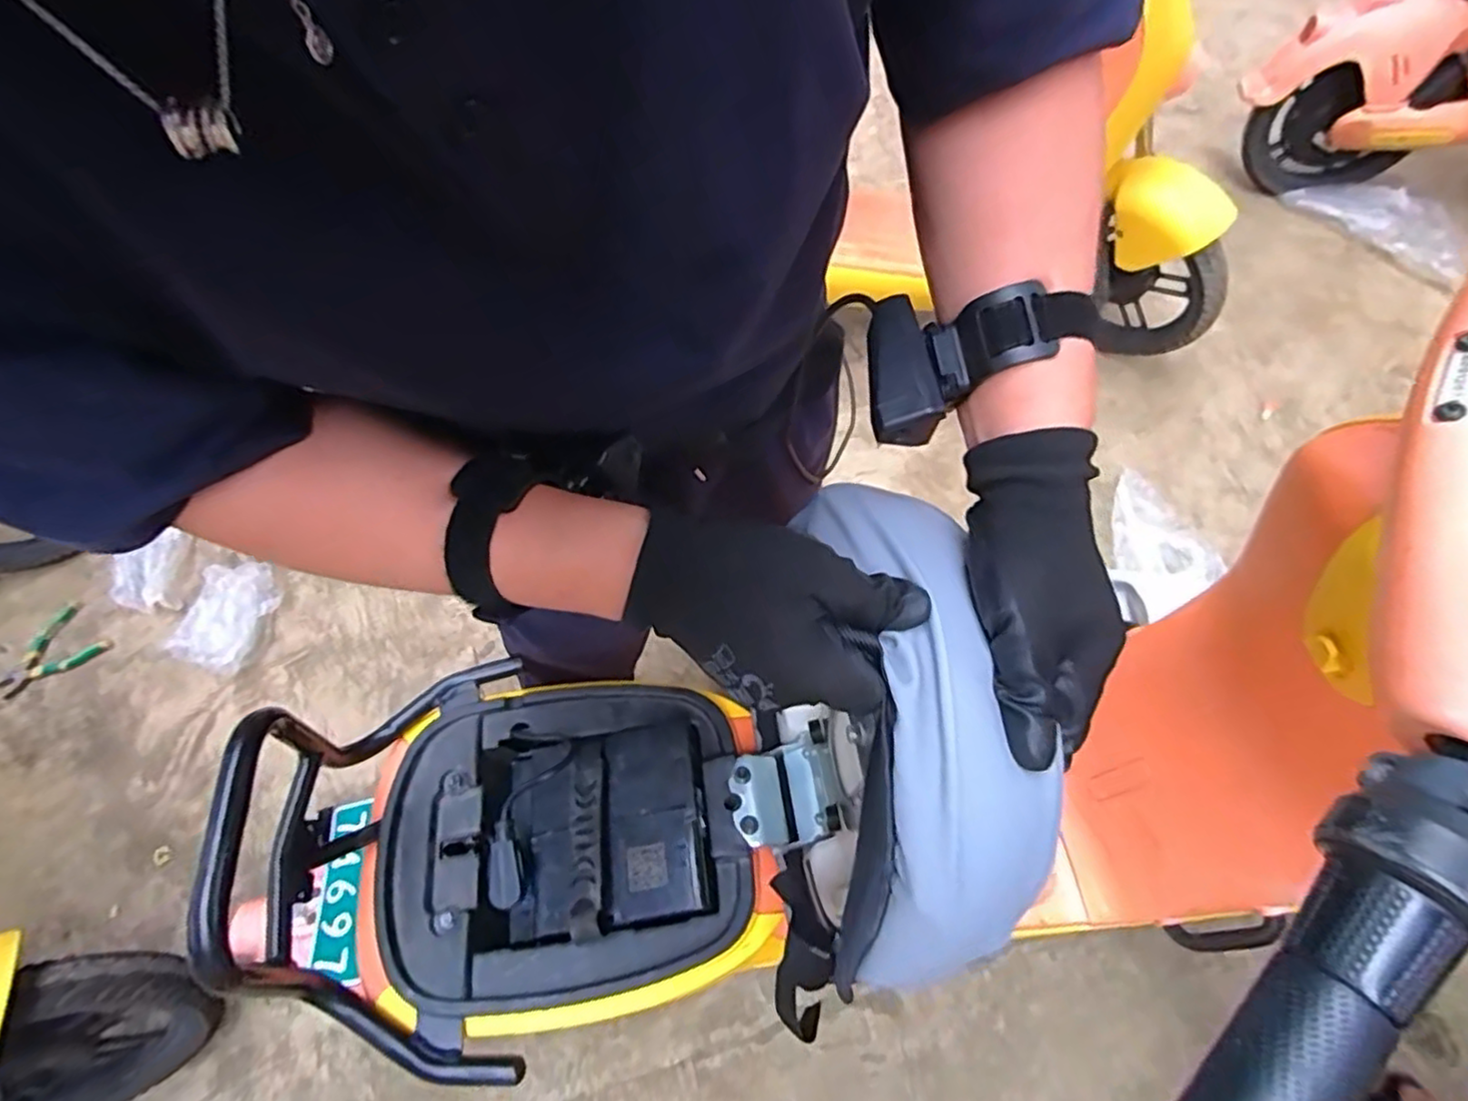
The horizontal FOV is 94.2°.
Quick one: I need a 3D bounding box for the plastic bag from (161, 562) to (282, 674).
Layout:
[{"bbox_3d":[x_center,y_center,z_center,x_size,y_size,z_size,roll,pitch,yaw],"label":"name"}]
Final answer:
[{"bbox_3d":[-1.031,0.120,1.355,0.207,0.111,0.218,11,64,7],"label":"plastic bag"}]

